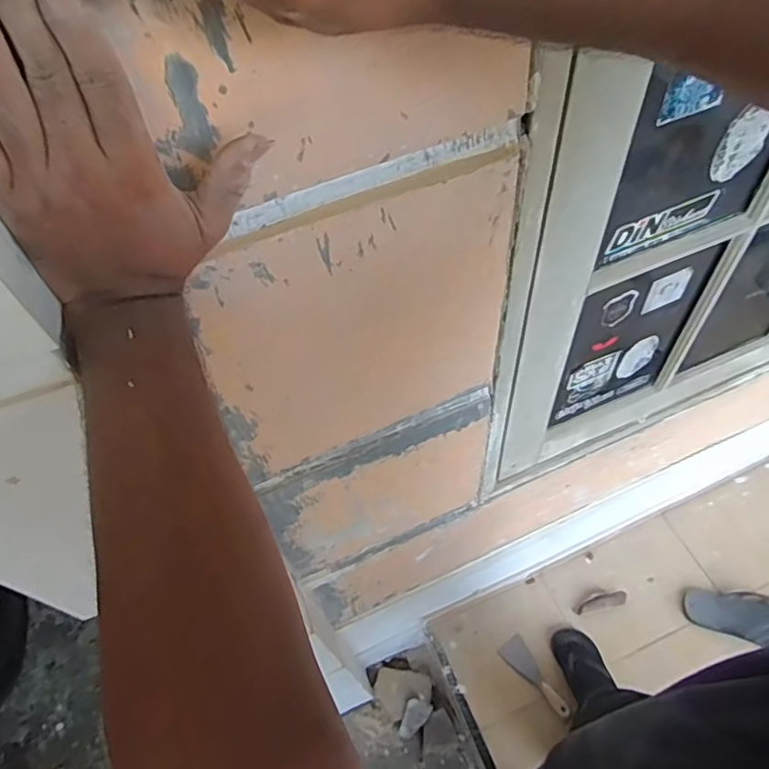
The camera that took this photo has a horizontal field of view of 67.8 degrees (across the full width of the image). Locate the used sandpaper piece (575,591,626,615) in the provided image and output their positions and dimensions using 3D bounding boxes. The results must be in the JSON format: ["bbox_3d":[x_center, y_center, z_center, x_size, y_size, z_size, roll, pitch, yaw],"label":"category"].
[{"bbox_3d":[0.560,0.563,1.486,0.131,0.021,0.038,-11,56,-2],"label":"used sandpaper piece"}]

